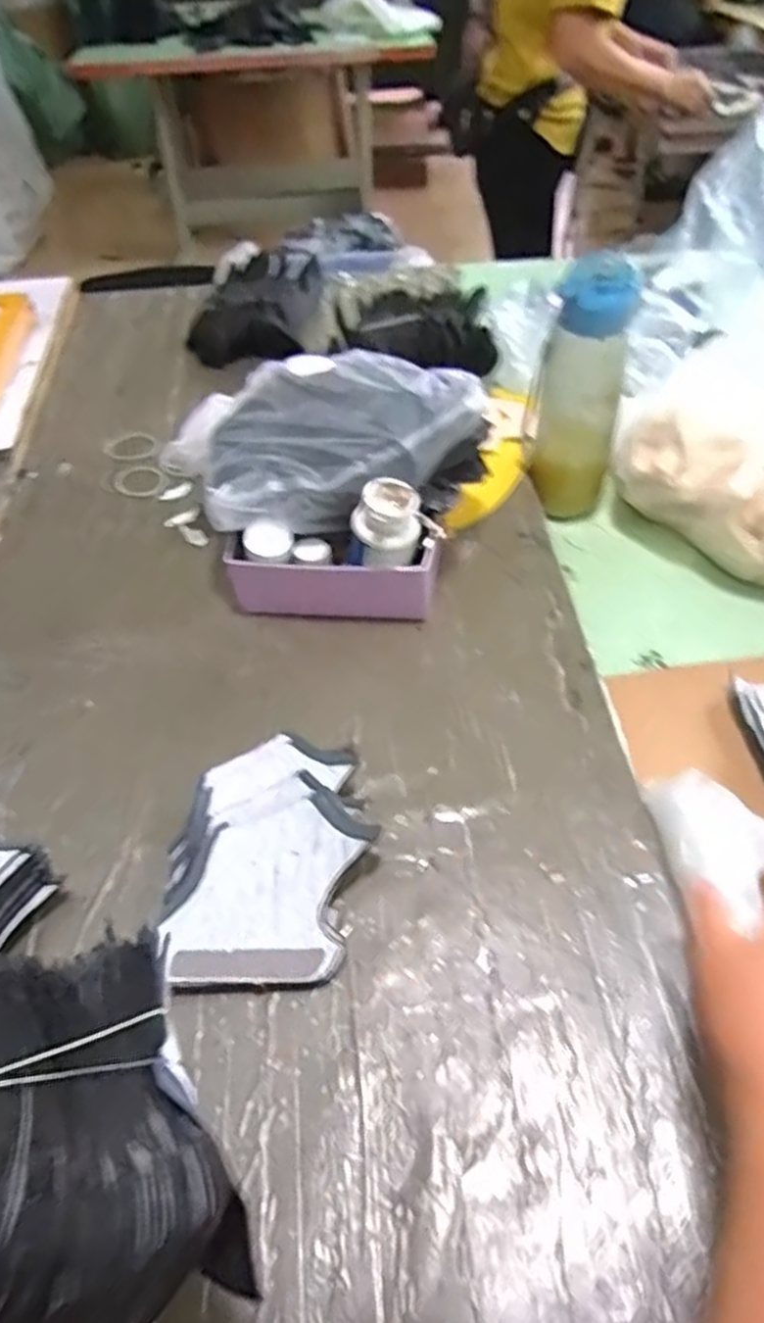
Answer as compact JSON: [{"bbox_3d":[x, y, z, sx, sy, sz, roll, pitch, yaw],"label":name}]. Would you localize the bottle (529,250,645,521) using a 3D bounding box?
[{"bbox_3d":[0.181,-0.244,0.718,0.080,0.227,0.060,9,51,12],"label":"bottle"}]

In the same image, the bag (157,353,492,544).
[{"bbox_3d":[-0.054,-0.183,0.627,0.264,0.086,0.126,2,48,5],"label":"bag"}]

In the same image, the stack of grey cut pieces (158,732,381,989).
[{"bbox_3d":[-0.072,0.123,0.492,0.121,0.029,0.160,-4,50,2],"label":"stack of grey cut pieces"}]

